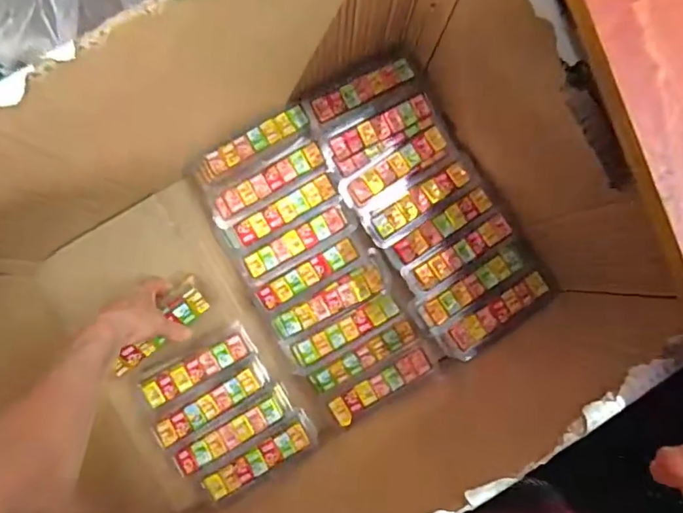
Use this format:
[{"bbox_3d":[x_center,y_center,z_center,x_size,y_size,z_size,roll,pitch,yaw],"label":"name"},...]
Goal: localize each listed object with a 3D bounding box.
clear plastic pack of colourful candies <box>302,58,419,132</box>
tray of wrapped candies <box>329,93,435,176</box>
[{"bbox_3d":[0.024,-0.183,0.562,0.127,0.012,0.044,-22,88,-1],"label":"clear plastic pack of colourful candies"},{"bbox_3d":[0.047,-0.139,0.569,0.123,0.012,0.039,-28,88,-1],"label":"tray of wrapped candies"}]

